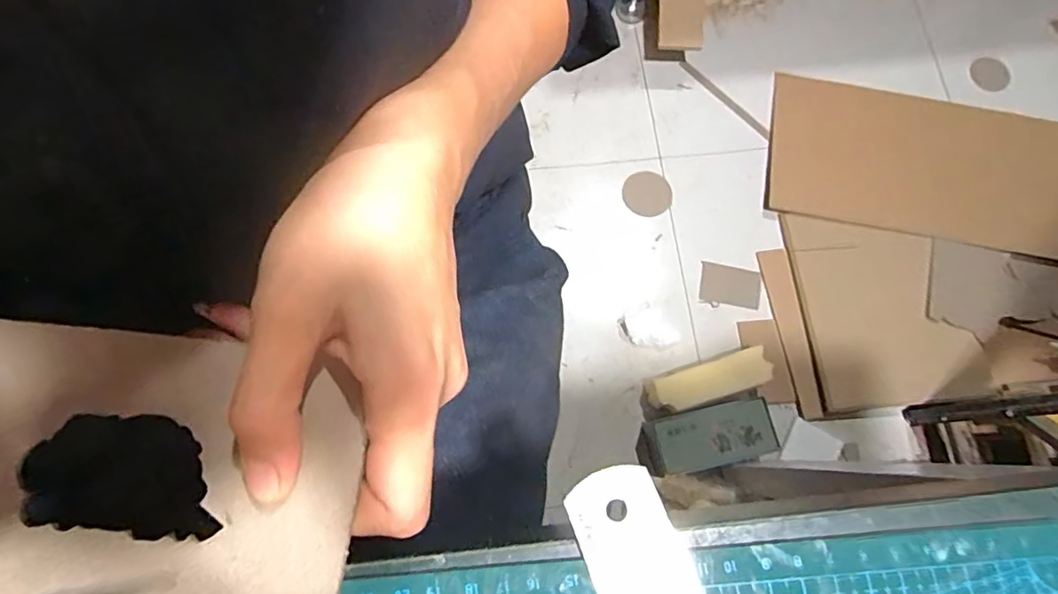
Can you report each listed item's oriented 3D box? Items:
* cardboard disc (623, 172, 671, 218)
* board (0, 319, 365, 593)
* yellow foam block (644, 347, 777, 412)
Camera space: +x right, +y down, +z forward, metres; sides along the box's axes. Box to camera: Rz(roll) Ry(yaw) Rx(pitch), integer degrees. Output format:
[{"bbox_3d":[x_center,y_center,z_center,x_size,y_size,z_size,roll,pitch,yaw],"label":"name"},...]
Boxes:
[{"bbox_3d":[0.223,-0.195,1.054,0.089,0.008,0.091,-1,79,3],"label":"cardboard disc"},{"bbox_3d":[-0.133,0.055,0.173,0.157,0.004,0.089,5,71,0],"label":"board"},{"bbox_3d":[0.294,0.137,0.916,0.199,0.051,0.063,-16,75,-5],"label":"yellow foam block"}]

